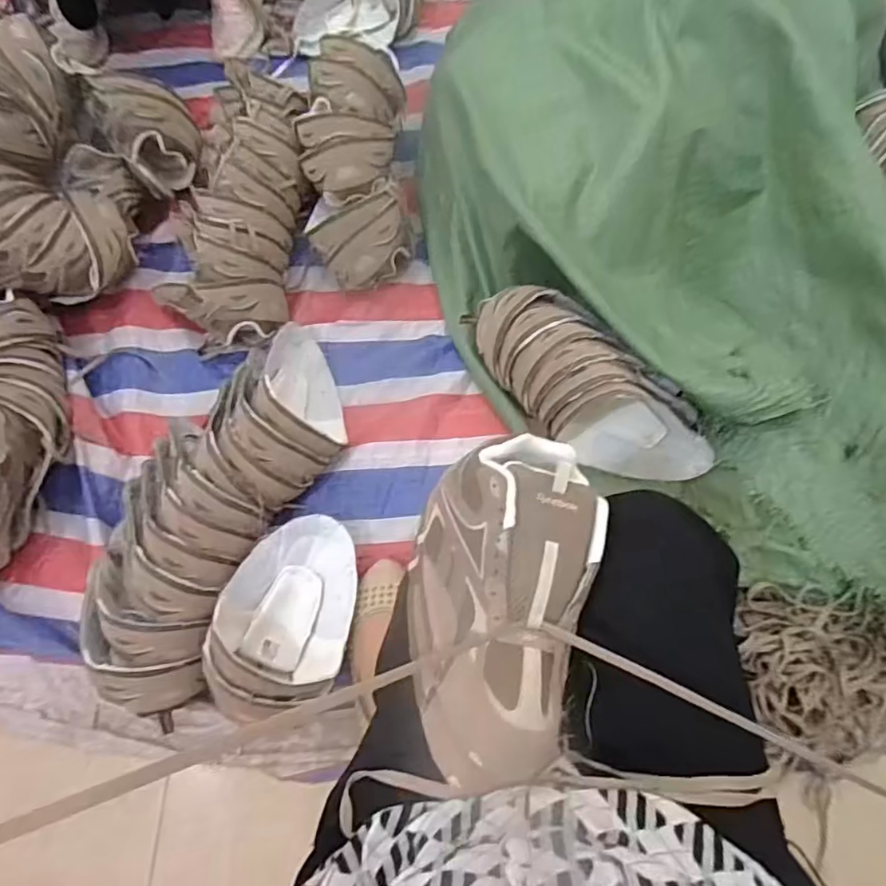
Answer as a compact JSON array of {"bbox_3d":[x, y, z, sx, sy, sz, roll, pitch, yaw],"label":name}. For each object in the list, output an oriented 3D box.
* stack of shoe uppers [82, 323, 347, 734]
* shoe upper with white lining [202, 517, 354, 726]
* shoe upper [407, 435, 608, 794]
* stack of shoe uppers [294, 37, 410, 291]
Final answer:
[{"bbox_3d":[-0.317,0.065,0.794,0.221,0.140,0.553,25,73,10],"label":"stack of shoe uppers"},{"bbox_3d":[-0.207,0.219,0.741,0.148,0.098,0.262,13,71,6],"label":"shoe upper with white lining"},{"bbox_3d":[0.042,0.108,0.411,0.133,0.059,0.248,11,71,6],"label":"shoe upper"},{"bbox_3d":[-0.150,-0.476,0.954,0.174,0.118,0.425,-4,83,0],"label":"stack of shoe uppers"}]

